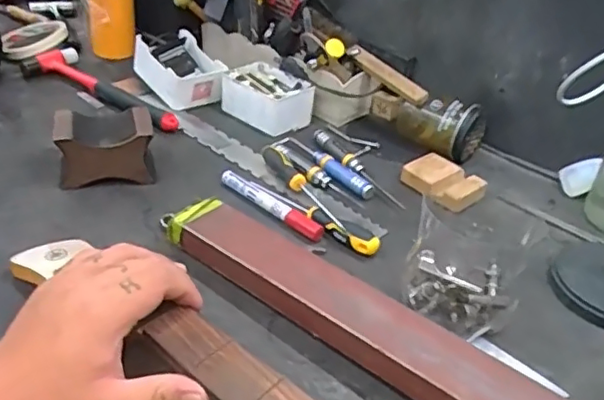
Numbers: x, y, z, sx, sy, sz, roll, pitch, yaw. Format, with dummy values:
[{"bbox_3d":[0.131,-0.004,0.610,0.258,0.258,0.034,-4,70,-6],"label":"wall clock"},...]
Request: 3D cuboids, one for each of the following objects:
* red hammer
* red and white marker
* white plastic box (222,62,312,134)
[{"bbox_3d":[-0.263,-0.142,0.777,0.274,0.032,0.070,31,41,32],"label":"red hammer"},{"bbox_3d":[-0.029,0.006,0.610,0.130,0.020,0.021,31,41,32],"label":"red and white marker"},{"bbox_3d":[-0.045,-0.128,0.767,0.102,0.049,0.072,30,41,31],"label":"white plastic box"}]

